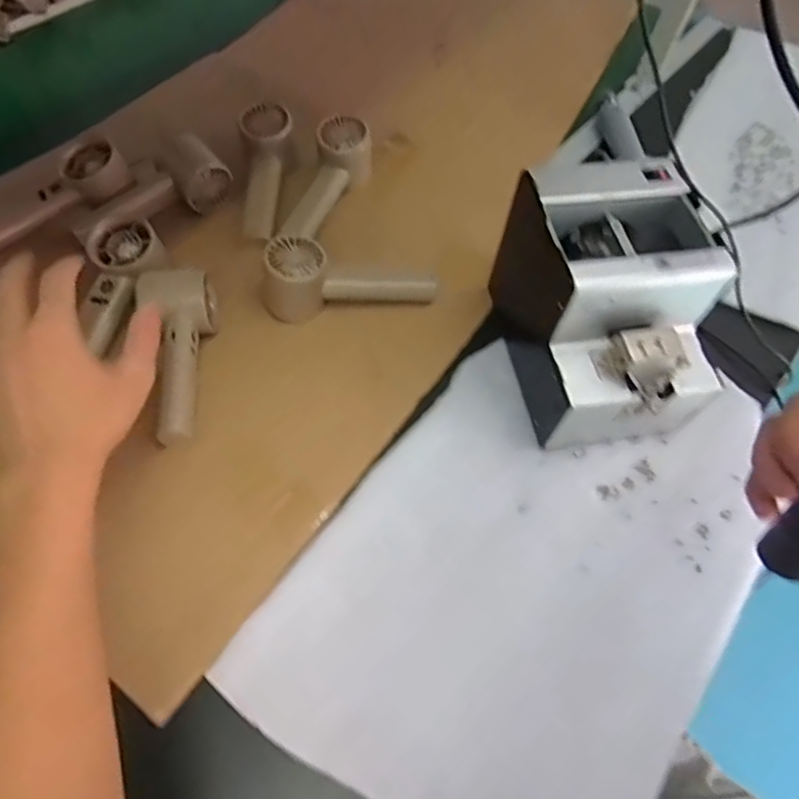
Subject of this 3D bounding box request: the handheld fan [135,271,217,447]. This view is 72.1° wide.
[{"bbox_3d":[-0.187,-0.037,0.465,0.058,0.048,0.151,-2,74,-4],"label":"handheld fan"}]

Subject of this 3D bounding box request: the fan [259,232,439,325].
[{"bbox_3d":[-0.046,-0.112,0.498,0.162,0.059,0.054,-4,61,-5],"label":"fan"}]

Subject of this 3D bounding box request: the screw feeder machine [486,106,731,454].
[{"bbox_3d":[0.169,-0.076,0.455,0.134,0.144,0.178,-11,62,-9],"label":"screw feeder machine"}]

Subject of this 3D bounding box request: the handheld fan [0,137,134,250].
[{"bbox_3d":[-0.338,-0.195,0.532,0.155,0.033,0.045,-36,67,-3],"label":"handheld fan"}]

